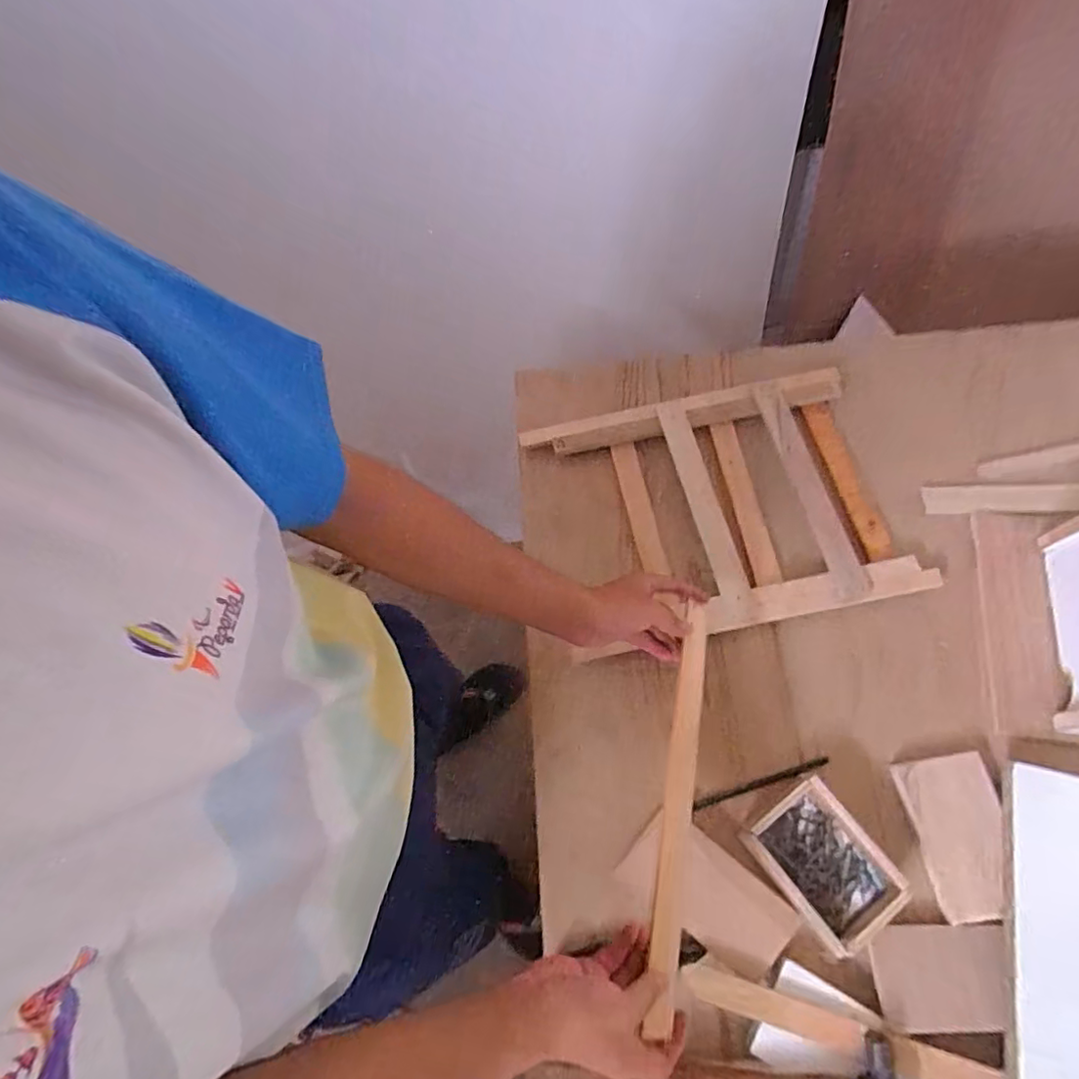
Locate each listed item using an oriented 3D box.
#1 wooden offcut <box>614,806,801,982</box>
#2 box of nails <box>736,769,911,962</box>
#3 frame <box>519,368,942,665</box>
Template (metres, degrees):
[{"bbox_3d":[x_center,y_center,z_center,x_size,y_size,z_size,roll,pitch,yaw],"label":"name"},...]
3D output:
[{"bbox_3d":[0.165,0.351,0.579,0.157,0.006,0.082,32,75,20],"label":"wooden offcut"},{"bbox_3d":[0.279,0.318,0.579,0.101,0.034,0.135,-34,72,-10],"label":"box of nails"},{"bbox_3d":[0.218,-0.045,0.715,0.420,0.024,0.310,-11,69,-1],"label":"frame"}]

